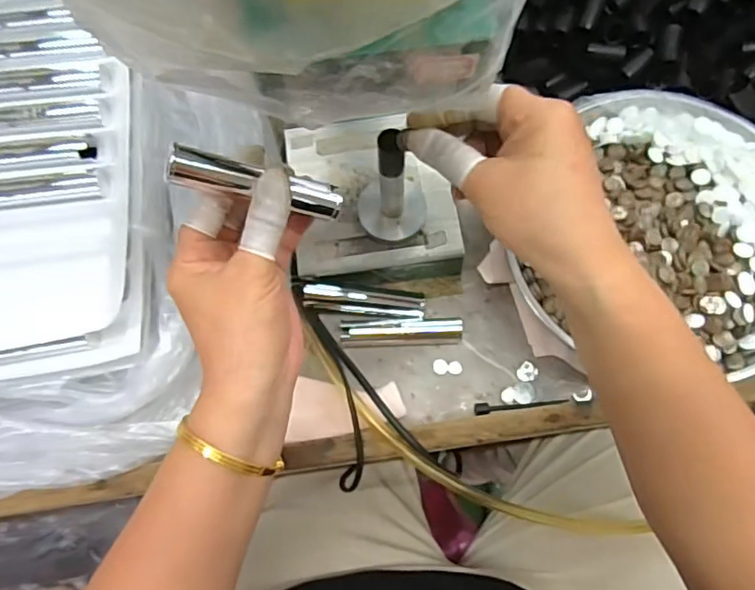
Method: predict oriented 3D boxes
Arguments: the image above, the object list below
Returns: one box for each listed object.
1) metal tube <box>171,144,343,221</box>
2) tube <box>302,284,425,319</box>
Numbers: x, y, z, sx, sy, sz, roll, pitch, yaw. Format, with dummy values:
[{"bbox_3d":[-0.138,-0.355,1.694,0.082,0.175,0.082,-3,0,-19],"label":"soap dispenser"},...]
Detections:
[{"bbox_3d":[-0.062,-0.058,0.295,0.091,0.013,0.017,9,72,-29],"label":"metal tube"},{"bbox_3d":[-0.010,0.005,0.430,0.091,0.018,0.018,7,74,-10],"label":"tube"}]

